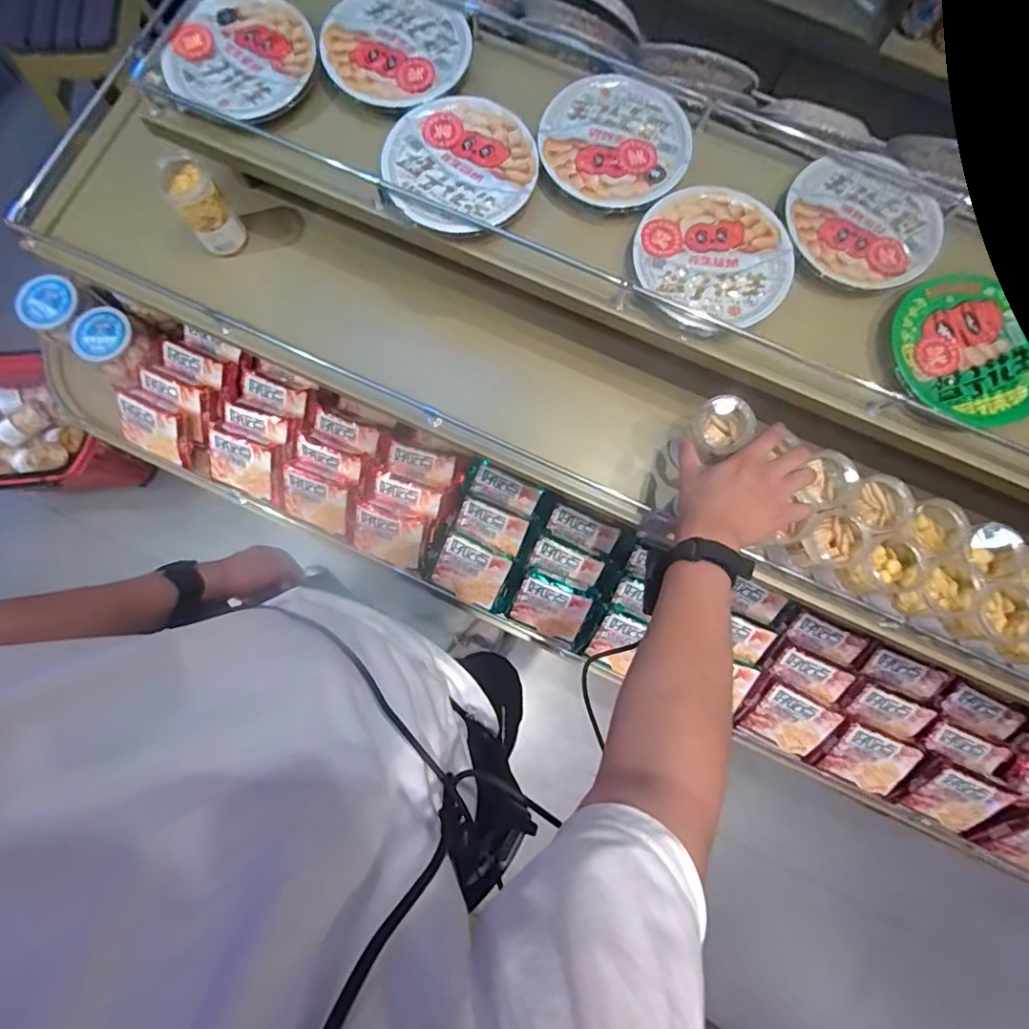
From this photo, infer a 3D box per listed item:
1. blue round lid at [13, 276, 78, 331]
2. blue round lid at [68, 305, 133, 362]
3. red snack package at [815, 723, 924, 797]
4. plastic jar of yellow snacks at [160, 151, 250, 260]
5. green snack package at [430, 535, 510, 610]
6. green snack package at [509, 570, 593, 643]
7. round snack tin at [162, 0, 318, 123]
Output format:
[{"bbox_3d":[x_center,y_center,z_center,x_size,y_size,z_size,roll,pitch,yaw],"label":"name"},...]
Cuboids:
[{"bbox_3d":[-0.818,-0.371,0.929,0.097,0.014,0.080,-36,99,-9],"label":"blue round lid"},{"bbox_3d":[-0.725,-0.315,0.929,0.100,0.023,0.081,-33,98,-8],"label":"blue round lid"},{"bbox_3d":[0.591,0.413,0.889,0.124,0.021,0.102,25,106,8],"label":"red snack package"},{"bbox_3d":[-0.419,-0.411,0.721,0.058,0.113,0.067,-36,83,-7],"label":"plastic jar of yellow snacks"},{"bbox_3d":[-0.079,0.104,0.946,0.120,0.032,0.104,25,111,0],"label":"green snack package"},{"bbox_3d":[0.064,0.163,0.932,0.122,0.027,0.111,26,121,1],"label":"green snack package"},{"bbox_3d":[-0.332,-0.563,0.651,0.174,0.017,0.173,0,80,-1],"label":"round snack tin"}]

